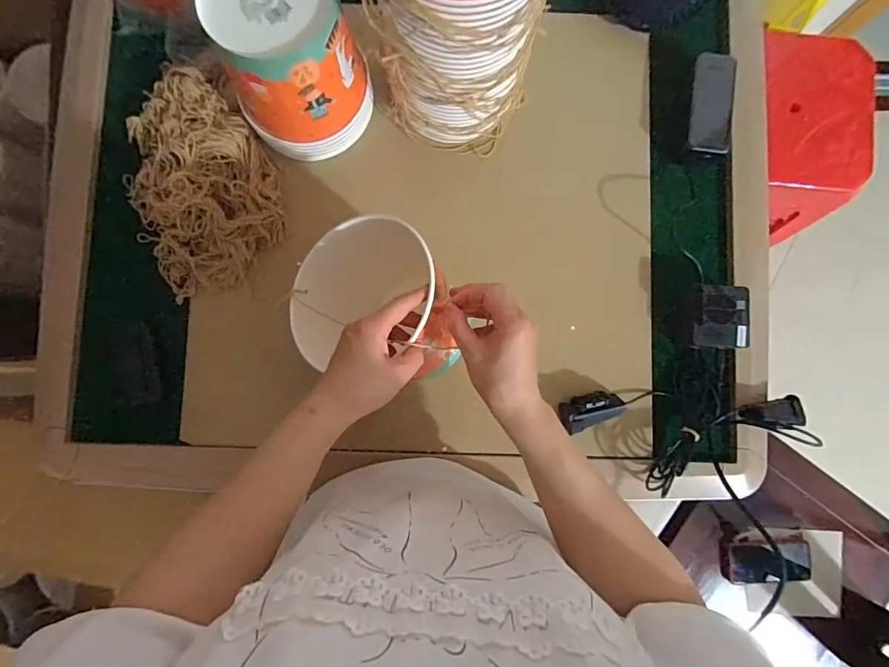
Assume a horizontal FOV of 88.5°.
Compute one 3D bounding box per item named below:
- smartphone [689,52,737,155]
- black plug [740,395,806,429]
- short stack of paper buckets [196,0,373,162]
[{"bbox_3d":[0.359,-0.300,0.603,0.064,0.015,0.125,6,92,-7],"label":"smartphone"},{"bbox_3d":[0.408,0.099,0.570,0.093,0.028,0.039,1,85,-14],"label":"black plug"},{"bbox_3d":[-0.174,-0.308,0.519,0.148,0.161,0.145,-30,86,-4],"label":"short stack of paper buckets"}]

